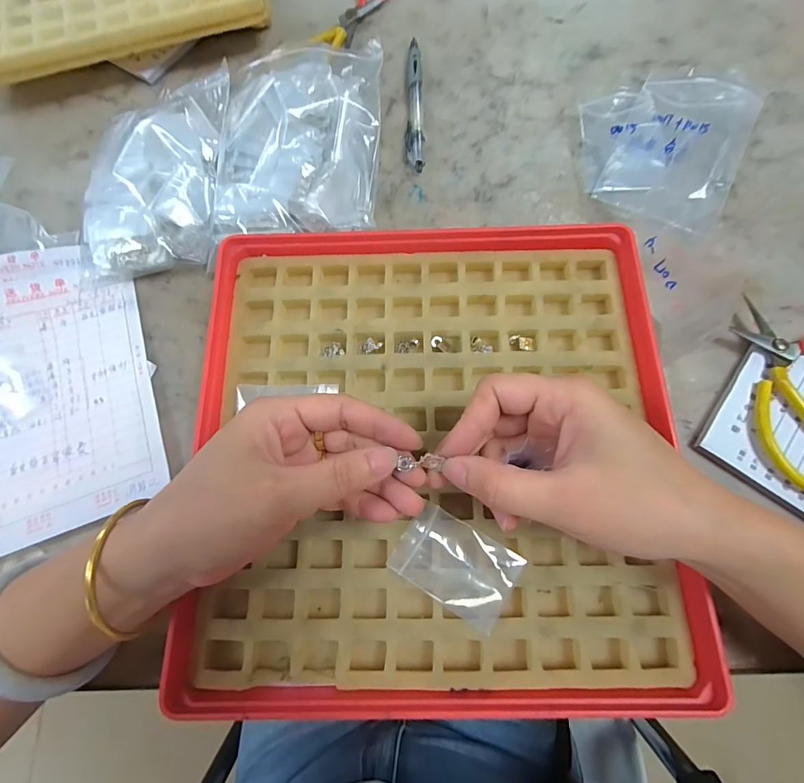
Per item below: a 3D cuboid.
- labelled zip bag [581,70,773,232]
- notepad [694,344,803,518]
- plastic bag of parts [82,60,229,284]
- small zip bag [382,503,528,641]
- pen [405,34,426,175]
[{"bbox_3d":[0.204,-0.198,0.310,0.120,0.017,0.135,24,76,8],"label":"labelled zip bag"},{"bbox_3d":[0.248,0.024,0.247,0.090,0.013,0.097,35,78,10],"label":"notepad"},{"bbox_3d":[-0.180,-0.163,0.296,0.094,0.035,0.163,0,74,1],"label":"plastic bag of parts"},{"bbox_3d":[0.029,0.093,0.212,0.064,0.013,0.042,30,77,9],"label":"small zip bag"},{"bbox_3d":[0.011,-0.239,0.329,0.014,0.010,0.132,0,74,1],"label":"pen"}]

